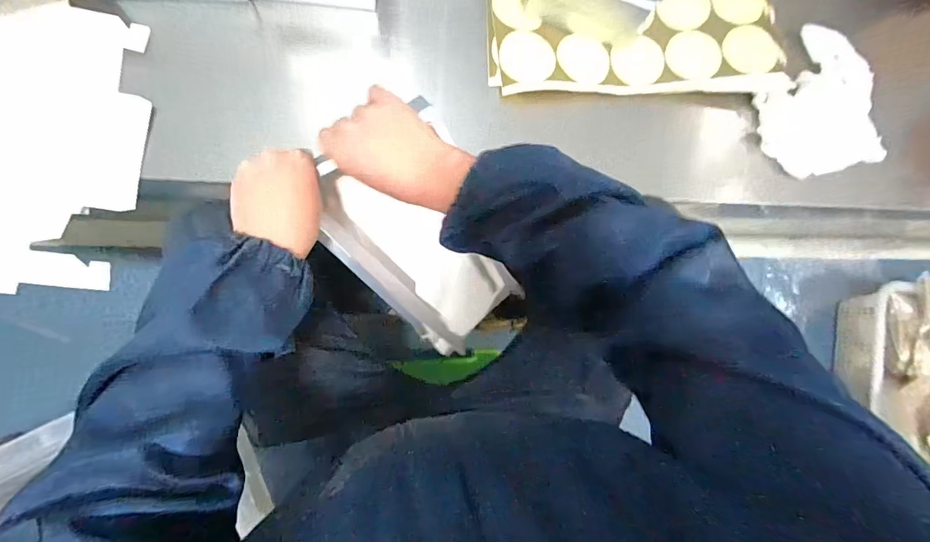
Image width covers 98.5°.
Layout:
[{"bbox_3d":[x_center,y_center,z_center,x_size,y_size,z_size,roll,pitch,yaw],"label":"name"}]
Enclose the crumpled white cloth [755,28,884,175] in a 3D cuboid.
[{"bbox_3d":[0.523,-0.260,0.611,0.178,0.040,0.230,-12,86,-8],"label":"crumpled white cloth"}]

